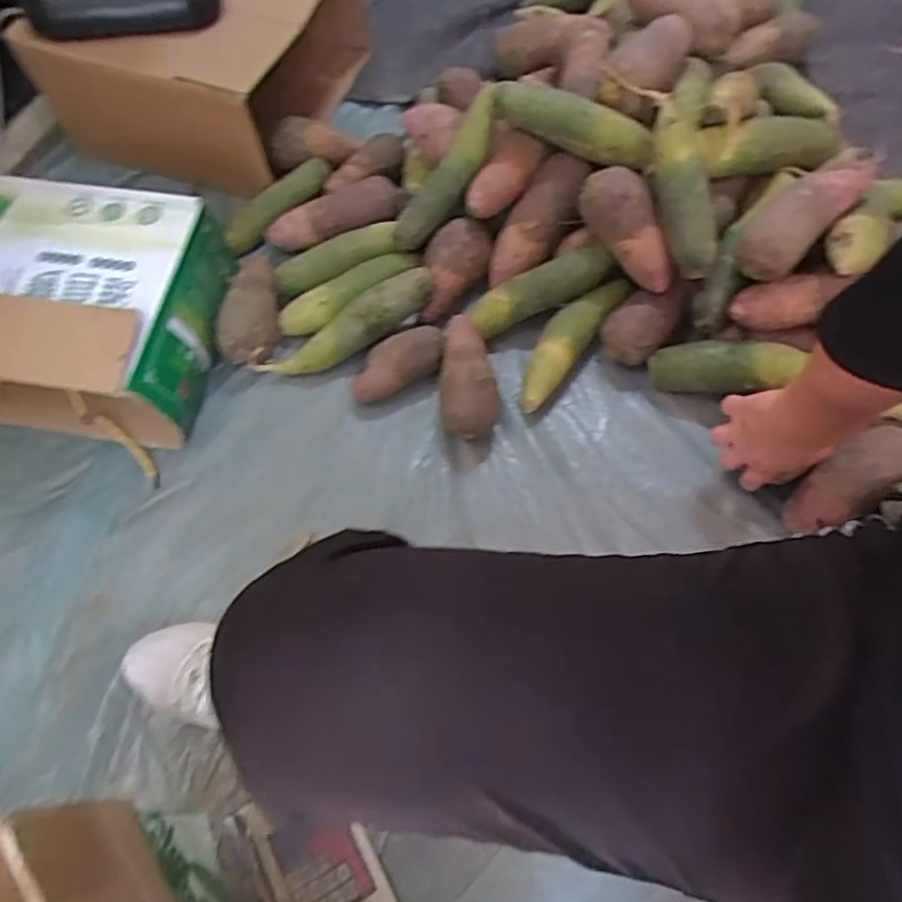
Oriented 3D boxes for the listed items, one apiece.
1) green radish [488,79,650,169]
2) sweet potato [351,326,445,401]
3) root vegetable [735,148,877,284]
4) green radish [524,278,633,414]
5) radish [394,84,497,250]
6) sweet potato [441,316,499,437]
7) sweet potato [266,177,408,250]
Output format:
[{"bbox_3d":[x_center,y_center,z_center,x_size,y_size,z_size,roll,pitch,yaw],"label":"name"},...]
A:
[{"bbox_3d":[0.141,-0.384,0.778,0.200,0.052,0.052,20,66,11],"label":"green radish"},{"bbox_3d":[-0.059,-0.099,0.783,0.119,0.056,0.047,-35,68,-14],"label":"sweet potato"},{"bbox_3d":[0.375,-0.255,0.699,0.165,0.056,0.064,-41,69,-1],"label":"root vegetable"},{"bbox_3d":[0.138,-0.127,0.791,0.046,0.053,0.194,34,70,17],"label":"green radish"},{"bbox_3d":[0.000,-0.347,0.836,0.054,0.046,0.220,33,93,17],"label":"radish"},{"bbox_3d":[0.019,-0.085,0.765,0.062,0.067,0.147,-4,64,0],"label":"sweet potato"},{"bbox_3d":[-0.150,-0.305,0.879,0.189,0.056,0.056,-19,65,-7],"label":"sweet potato"}]

